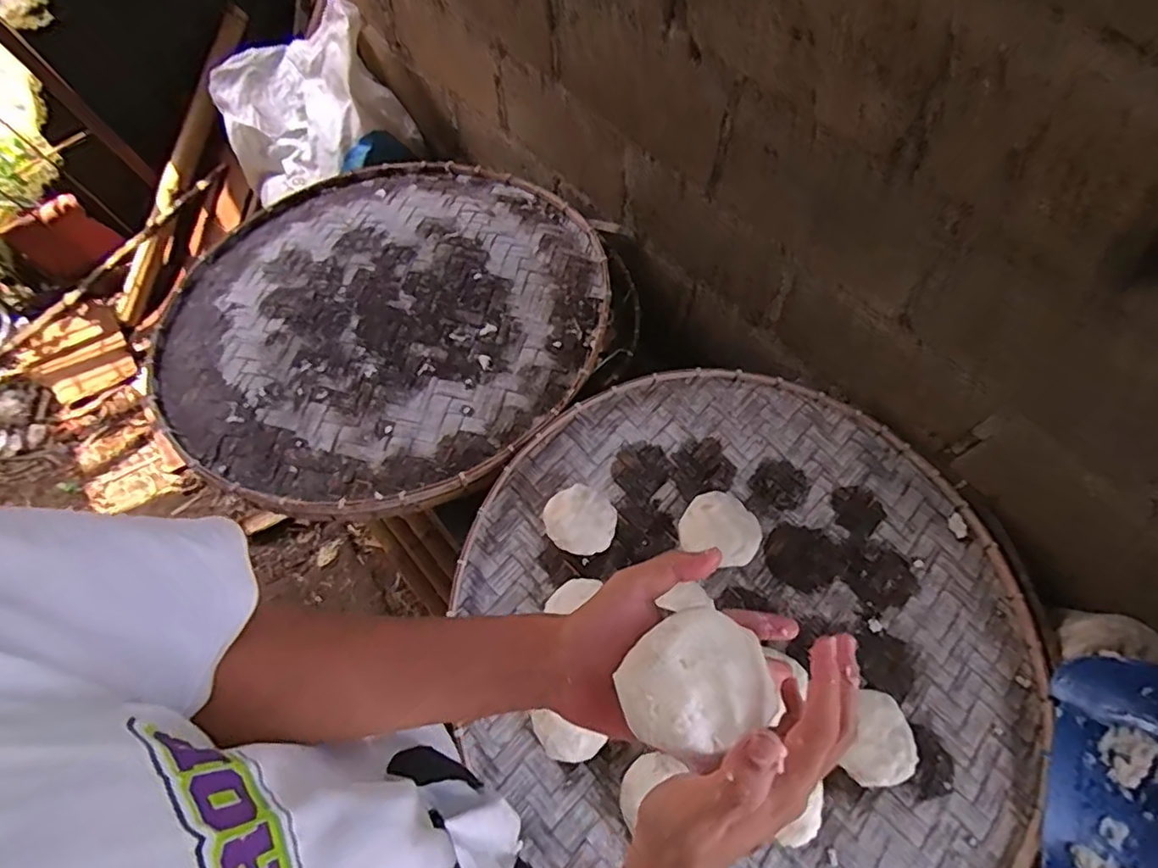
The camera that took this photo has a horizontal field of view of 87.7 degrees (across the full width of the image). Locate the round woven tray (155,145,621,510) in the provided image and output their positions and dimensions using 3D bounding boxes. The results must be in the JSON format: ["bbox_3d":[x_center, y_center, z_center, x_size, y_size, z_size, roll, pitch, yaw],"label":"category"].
[{"bbox_3d":[-0.311,-0.216,0.984,0.670,0.034,0.714,-1,58,2],"label":"round woven tray"}]

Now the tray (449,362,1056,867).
[{"bbox_3d":[0.213,0.241,0.758,0.702,0.067,0.711,0,67,0],"label":"tray"}]

